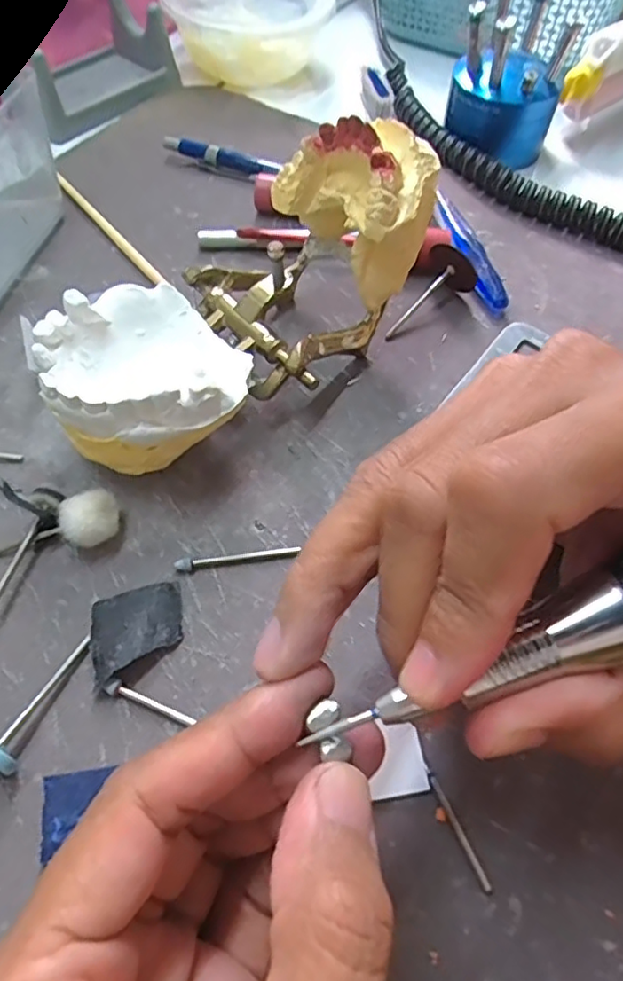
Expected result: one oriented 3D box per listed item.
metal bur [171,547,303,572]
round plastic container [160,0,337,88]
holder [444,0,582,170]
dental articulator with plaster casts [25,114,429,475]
[{"bbox_3d":[-0.025,0.022,0.201,0.041,0.004,0.004,-9,59,-7],"label":"metal bur"},{"bbox_3d":[-0.039,-0.298,0.380,0.098,0.041,0.098,1,58,-1],"label":"round plastic container"},{"bbox_3d":[0.106,-0.224,0.322,0.056,0.063,0.055,17,59,8],"label":"holder"},{"bbox_3d":[-0.022,-0.067,0.215,0.153,0.075,0.069,-34,65,-20],"label":"dental articulator with plaster casts"}]

